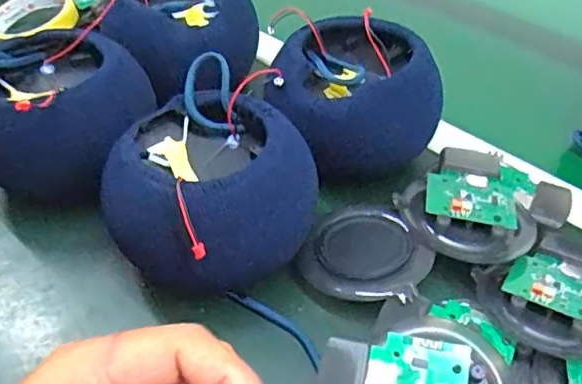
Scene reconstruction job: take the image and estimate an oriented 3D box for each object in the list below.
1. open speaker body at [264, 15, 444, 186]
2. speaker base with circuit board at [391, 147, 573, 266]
[{"bbox_3d":[0.041,-0.069,0.459,0.112,0.086,0.103,0,45,0],"label":"open speaker body"},{"bbox_3d":[0.136,0.006,0.421,0.091,0.026,0.115,35,54,29],"label":"speaker base with circuit board"}]

